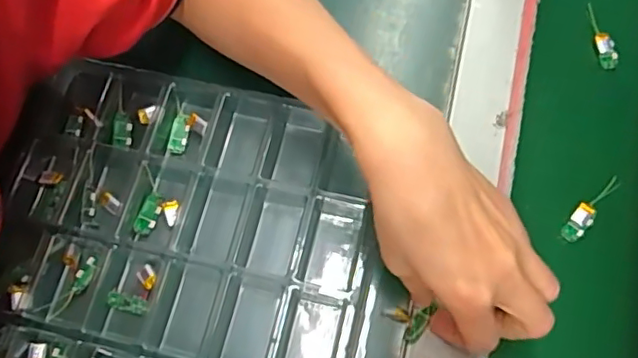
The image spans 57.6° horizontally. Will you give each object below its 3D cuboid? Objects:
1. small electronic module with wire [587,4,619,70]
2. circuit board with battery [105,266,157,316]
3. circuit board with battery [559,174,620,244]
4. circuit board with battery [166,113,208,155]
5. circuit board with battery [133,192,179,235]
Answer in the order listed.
[{"bbox_3d":[0.207,-0.106,0.429,0.013,0.012,0.052,-15,69,-3],"label":"small electronic module with wire"},{"bbox_3d":[-0.116,0.067,0.359,0.026,0.006,0.029,7,70,5],"label":"circuit board with battery"},{"bbox_3d":[0.178,0.020,0.382,0.013,0.005,0.051,40,89,15],"label":"circuit board with battery"},{"bbox_3d":[-0.090,-0.031,0.394,0.025,0.013,0.028,12,70,7],"label":"circuit board with battery"},{"bbox_3d":[-0.105,0.024,0.375,0.024,0.009,0.028,23,72,11],"label":"circuit board with battery"}]

